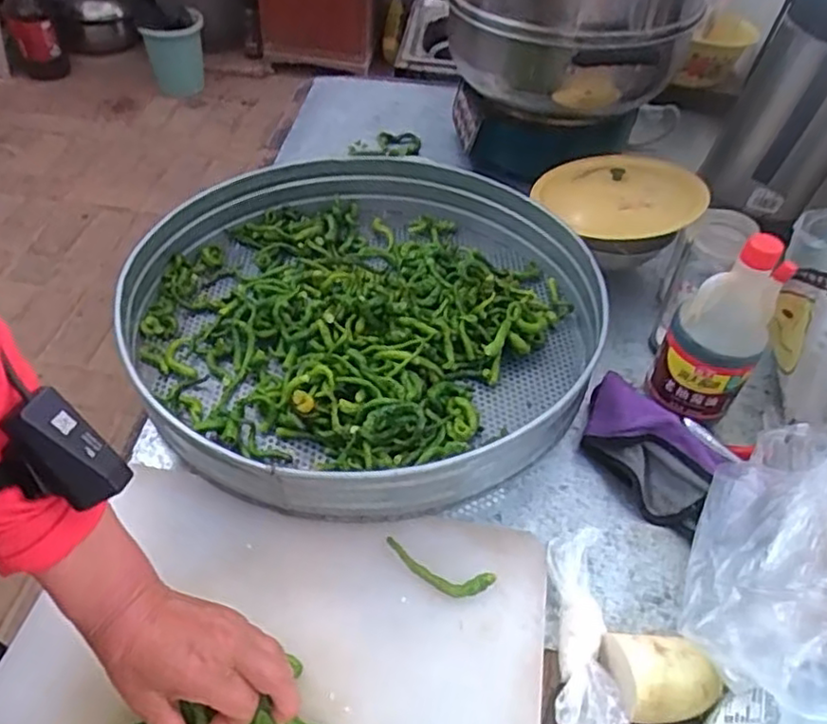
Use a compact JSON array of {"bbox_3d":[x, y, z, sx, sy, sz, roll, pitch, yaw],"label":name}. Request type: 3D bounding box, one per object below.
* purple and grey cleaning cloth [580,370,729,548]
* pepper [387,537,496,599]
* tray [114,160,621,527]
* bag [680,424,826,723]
[{"bbox_3d":[0.228,0.083,0.646,0.092,0.049,0.152,-33,59,-30],"label":"purple and grey cleaning cloth"},{"bbox_3d":[0.019,0.173,0.554,0.094,0.009,0.027,16,47,12],"label":"pepper"},{"bbox_3d":[-0.056,-0.071,0.736,0.479,0.075,0.501,1,46,-1],"label":"tray"},{"bbox_3d":[0.285,0.122,0.492,0.107,0.109,0.268,23,50,14],"label":"bag"}]

